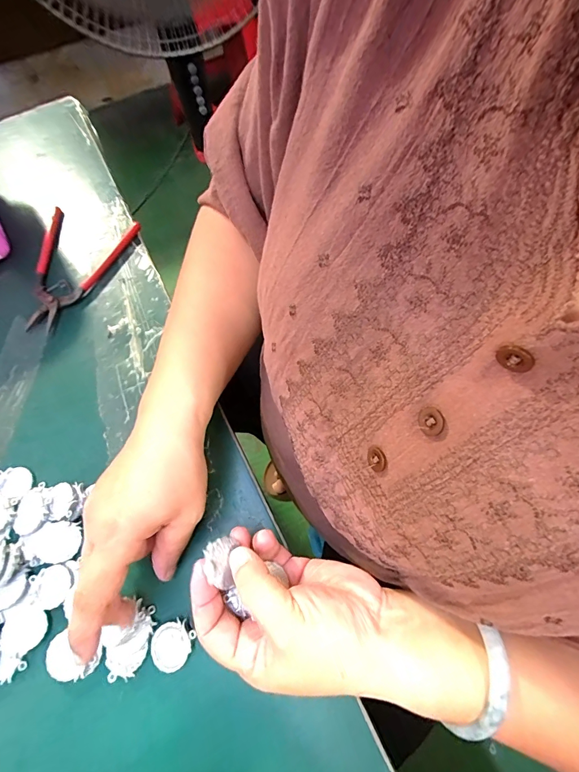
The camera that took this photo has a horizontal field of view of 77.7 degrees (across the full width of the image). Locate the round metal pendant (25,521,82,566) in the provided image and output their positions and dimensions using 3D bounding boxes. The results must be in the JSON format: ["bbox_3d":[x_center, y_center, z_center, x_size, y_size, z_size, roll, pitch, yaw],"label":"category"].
[{"bbox_3d":[-0.176,0.116,0.265,0.037,0.004,0.028,-9,65,1],"label":"round metal pendant"}]

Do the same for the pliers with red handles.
[{"bbox_3d":[-0.242,-0.129,0.380,0.104,0.012,0.146,20,69,13],"label":"pliers with red handles"}]

